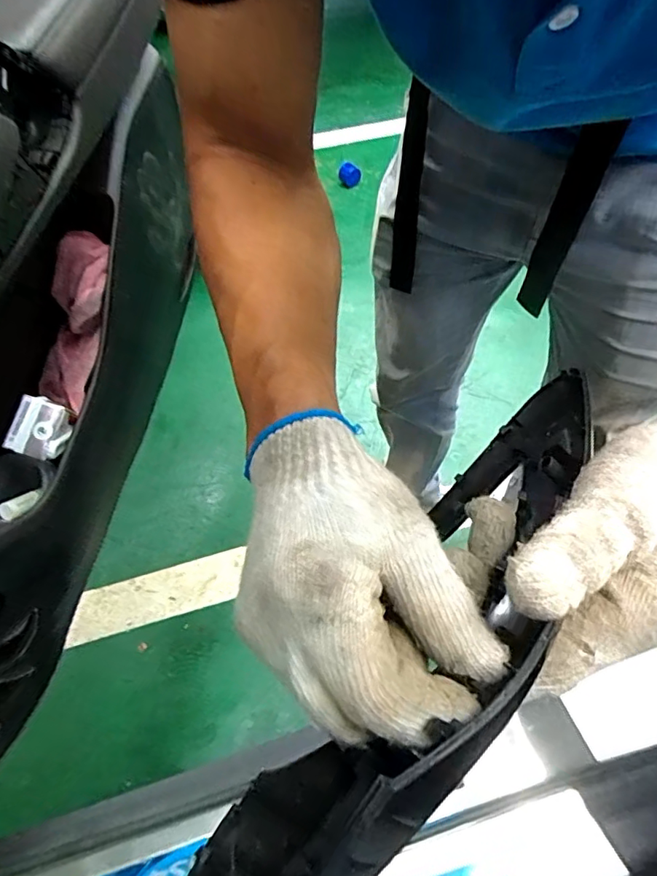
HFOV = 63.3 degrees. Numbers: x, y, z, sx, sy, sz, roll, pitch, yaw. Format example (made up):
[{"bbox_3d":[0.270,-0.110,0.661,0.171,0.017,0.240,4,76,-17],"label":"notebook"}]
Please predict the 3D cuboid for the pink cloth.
[{"bbox_3d":[-0.253,-0.120,0.532,0.052,0.034,0.176,6,87,6],"label":"pink cloth"}]

